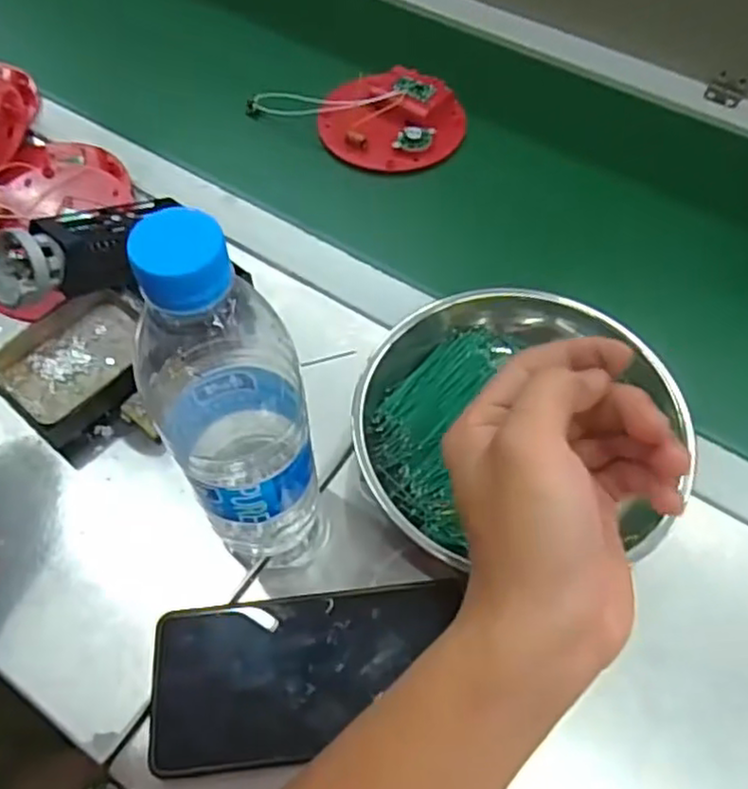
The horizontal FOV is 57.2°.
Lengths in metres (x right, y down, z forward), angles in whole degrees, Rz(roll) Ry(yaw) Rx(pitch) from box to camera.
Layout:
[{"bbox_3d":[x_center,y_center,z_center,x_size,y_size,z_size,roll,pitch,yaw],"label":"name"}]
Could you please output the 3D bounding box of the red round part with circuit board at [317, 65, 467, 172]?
[{"bbox_3d":[0.015,-0.234,0.578,0.117,0.021,0.102,-11,60,-6],"label":"red round part with circuit board"}]

